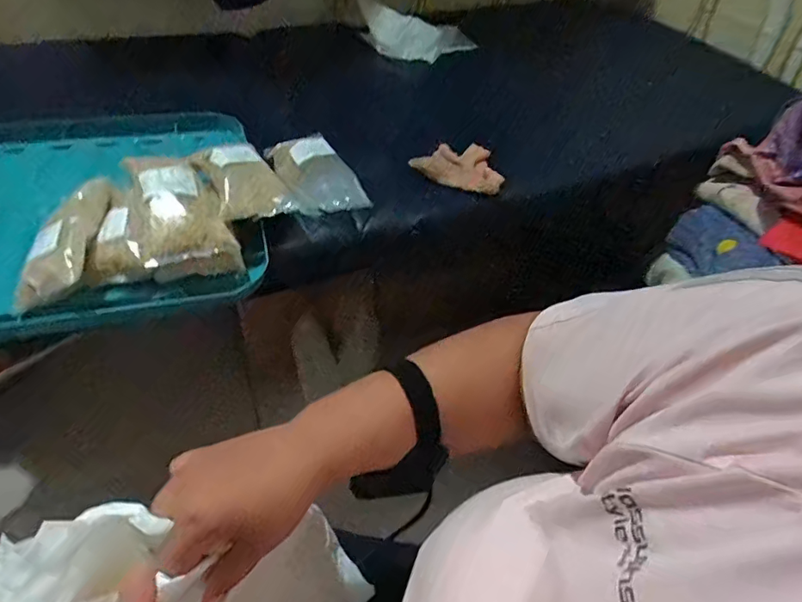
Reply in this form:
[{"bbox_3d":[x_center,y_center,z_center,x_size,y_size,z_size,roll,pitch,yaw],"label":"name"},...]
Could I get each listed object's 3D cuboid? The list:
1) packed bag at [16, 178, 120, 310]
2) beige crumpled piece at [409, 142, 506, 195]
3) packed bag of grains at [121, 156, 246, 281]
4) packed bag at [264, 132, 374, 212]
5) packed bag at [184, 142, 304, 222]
[{"bbox_3d":[-0.340,-0.066,0.515,0.062,0.046,0.157,-1,46,-5],"label":"packed bag"},{"bbox_3d":[0.087,-0.201,0.727,0.128,0.033,0.087,30,51,23],"label":"beige crumpled piece"},{"bbox_3d":[-0.242,-0.105,0.542,0.087,0.062,0.165,-18,50,-19],"label":"packed bag of grains"},{"bbox_3d":[-0.114,-0.175,0.667,0.089,0.035,0.155,-21,51,-22],"label":"packed bag"},{"bbox_3d":[-0.184,-0.147,0.600,0.096,0.039,0.131,-22,51,-22],"label":"packed bag"}]

